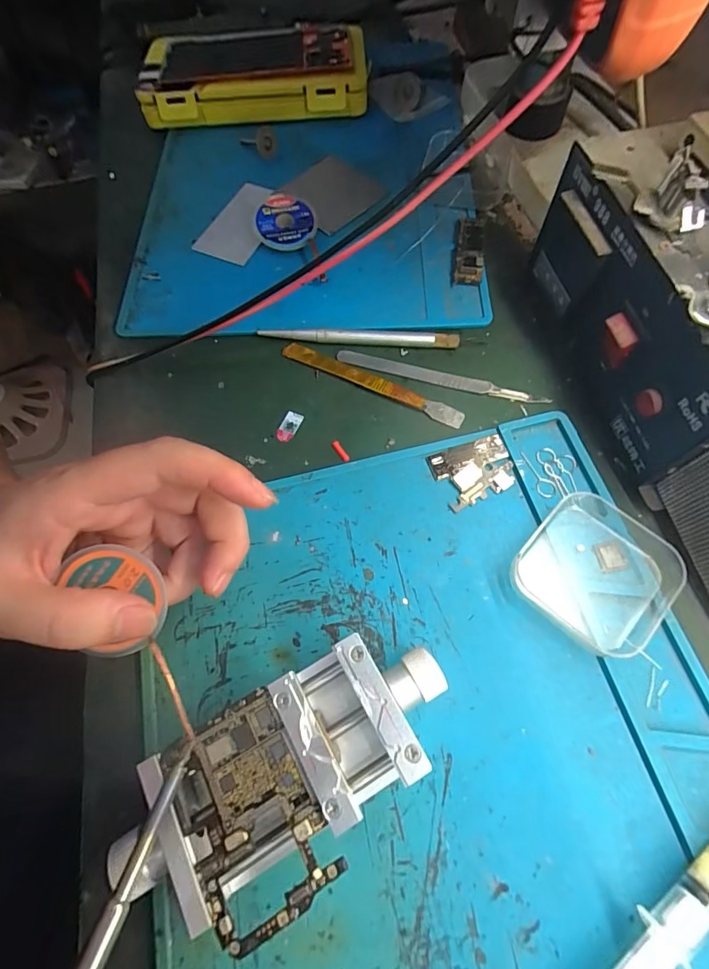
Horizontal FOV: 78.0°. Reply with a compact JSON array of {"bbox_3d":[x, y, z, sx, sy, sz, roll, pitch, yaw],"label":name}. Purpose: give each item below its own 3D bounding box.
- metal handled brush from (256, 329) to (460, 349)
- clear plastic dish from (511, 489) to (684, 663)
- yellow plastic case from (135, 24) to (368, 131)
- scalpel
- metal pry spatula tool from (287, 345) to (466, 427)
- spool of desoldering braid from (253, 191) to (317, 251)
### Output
[{"bbox_3d":[0.002,-0.094,0.280,0.125,0.008,0.009,3,66,4],"label":"metal handled brush"},{"bbox_3d":[0.118,0.041,0.213,0.065,0.012,0.070,40,74,18],"label":"clear plastic dish"},{"bbox_3d":[-0.087,-0.356,0.384,0.194,0.038,0.092,0,66,3],"label":"yellow plastic case"},{"bbox_3d":[0.052,-0.066,0.269,0.129,0.004,0.009,15,68,9],"label":"scalpel"},{"bbox_3d":[0.010,-0.063,0.269,0.120,0.004,0.011,25,69,13],"label":"metal pry spatula tool"},{"bbox_3d":[-0.048,-0.187,0.312,0.041,0.017,0.041,-1,66,2],"label":"spool of desoldering braid"}]

